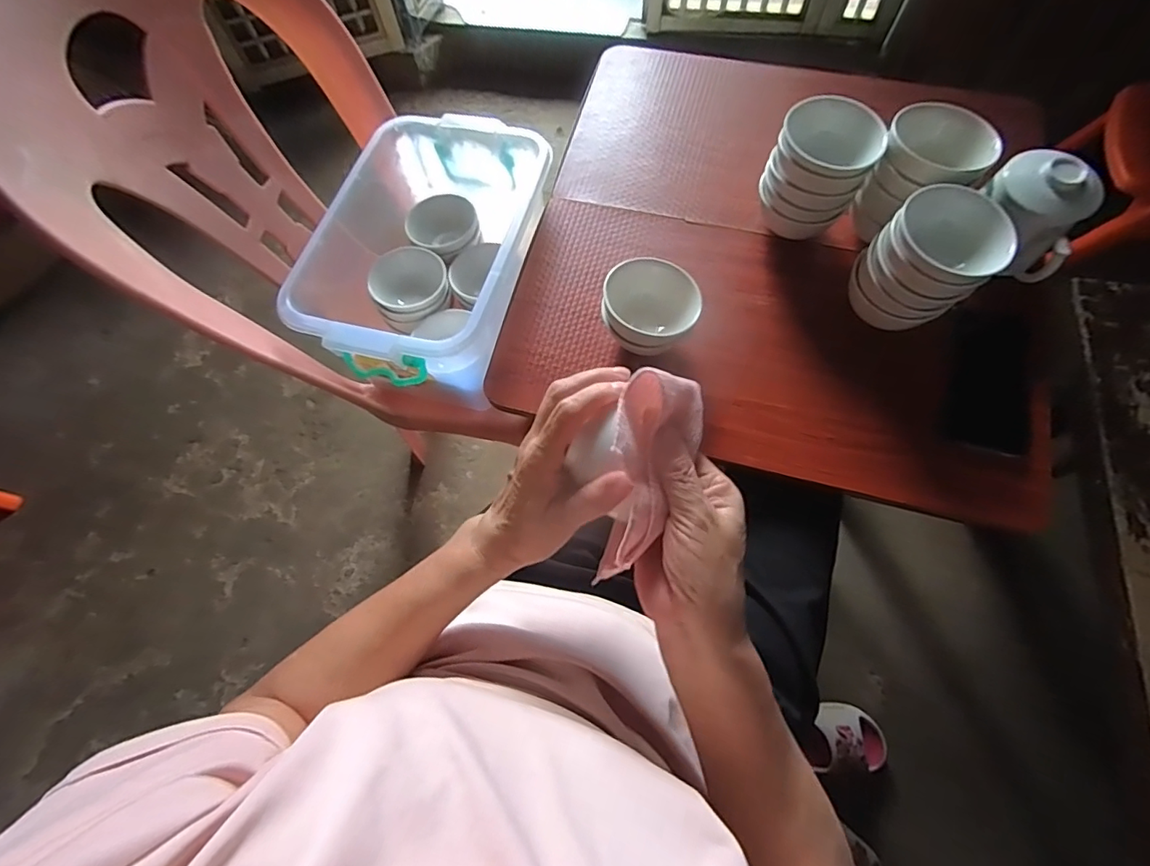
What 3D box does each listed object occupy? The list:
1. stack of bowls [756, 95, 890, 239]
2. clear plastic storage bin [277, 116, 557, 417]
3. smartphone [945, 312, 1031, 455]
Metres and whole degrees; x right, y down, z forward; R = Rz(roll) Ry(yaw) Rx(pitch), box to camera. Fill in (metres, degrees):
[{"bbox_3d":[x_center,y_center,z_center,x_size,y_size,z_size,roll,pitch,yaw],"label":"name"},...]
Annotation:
[{"bbox_3d":[0.261,-0.285,0.559,0.101,0.106,0.104,22,71,10],"label":"stack of bowls"},{"bbox_3d":[-0.176,-0.220,0.641,0.235,0.134,0.344,16,70,8],"label":"clear plastic storage bin"},{"bbox_3d":[0.439,-0.055,0.540,0.074,0.014,0.150,12,81,18],"label":"smartphone"}]

